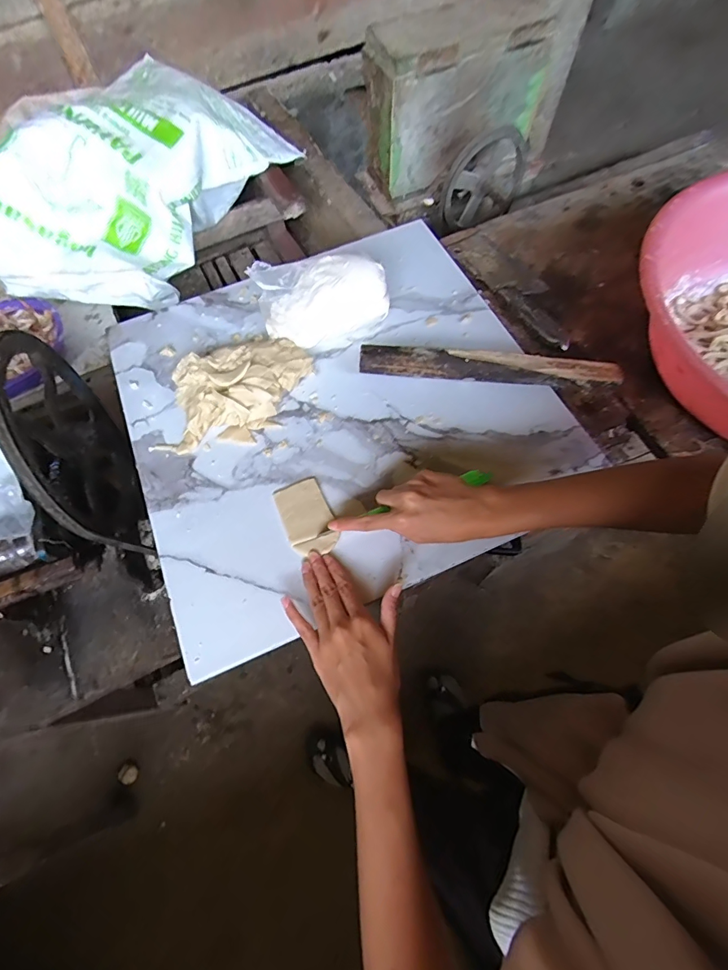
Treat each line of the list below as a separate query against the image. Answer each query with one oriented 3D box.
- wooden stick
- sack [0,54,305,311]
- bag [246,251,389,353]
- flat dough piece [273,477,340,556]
[{"bbox_3d":[0.147,-0.143,0.526,0.296,0.035,0.040,6,66,3],"label":"wooden stick"},{"bbox_3d":[-0.478,-0.634,0.901,0.396,0.212,0.681,26,68,11],"label":"sack"},{"bbox_3d":[-0.048,-0.230,0.543,0.156,0.083,0.071,-17,67,-8],"label":"bag"},{"bbox_3d":[-0.062,0.035,0.472,0.053,0.006,0.086,-23,68,-10],"label":"flat dough piece"}]

